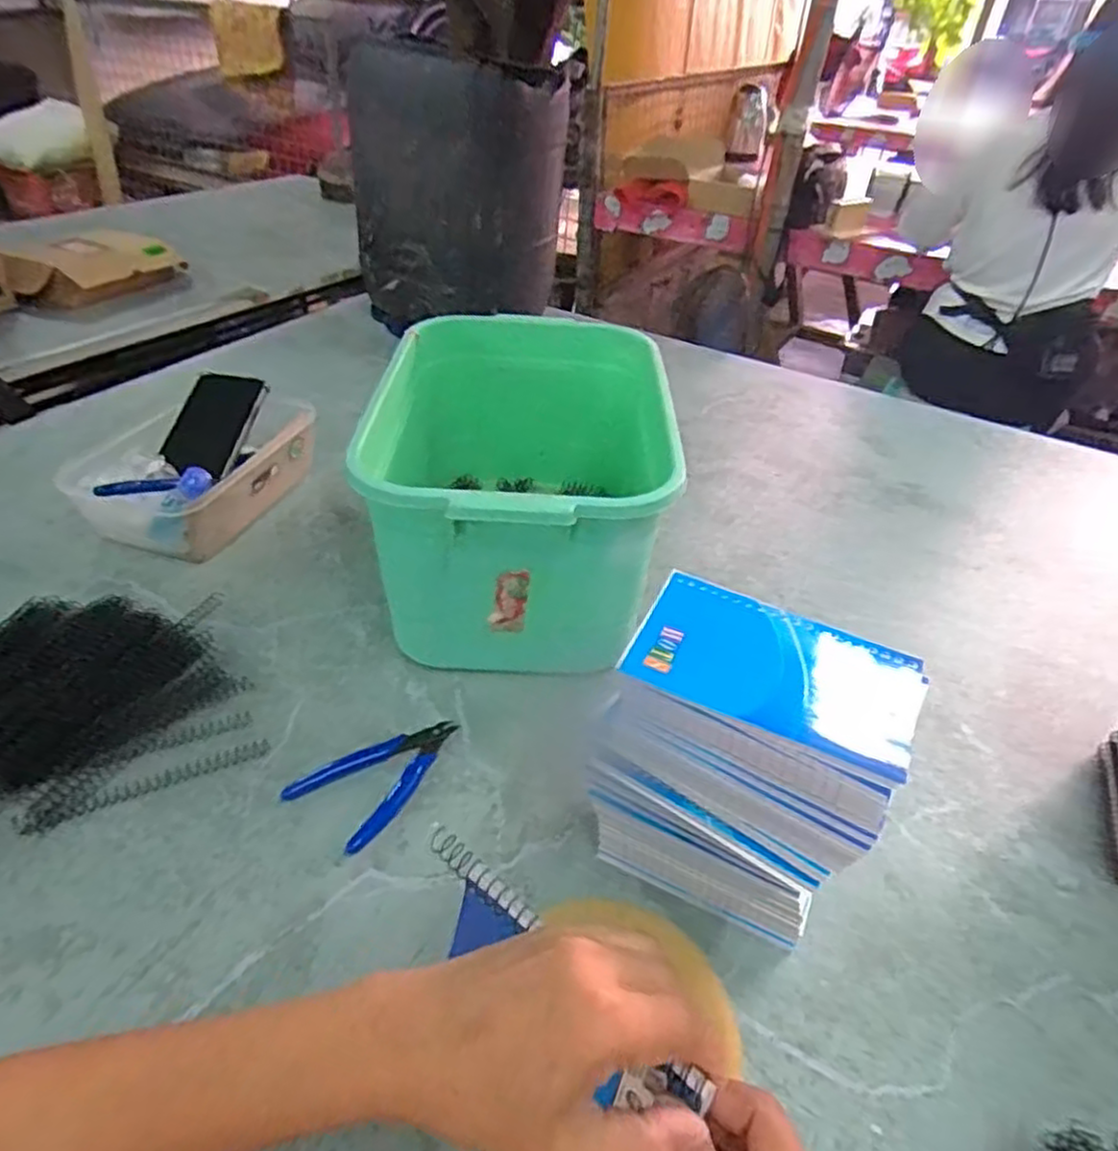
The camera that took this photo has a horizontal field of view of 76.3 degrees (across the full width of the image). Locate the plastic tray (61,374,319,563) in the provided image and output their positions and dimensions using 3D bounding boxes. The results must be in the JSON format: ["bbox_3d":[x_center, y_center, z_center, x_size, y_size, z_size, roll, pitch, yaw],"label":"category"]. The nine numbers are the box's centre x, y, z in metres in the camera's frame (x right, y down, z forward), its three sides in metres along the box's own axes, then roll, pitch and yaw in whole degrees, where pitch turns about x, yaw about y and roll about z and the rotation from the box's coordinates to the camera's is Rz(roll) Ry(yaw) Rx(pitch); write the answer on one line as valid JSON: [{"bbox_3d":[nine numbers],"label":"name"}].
[{"bbox_3d":[-0.381,-0.122,0.763,0.170,0.089,0.227,15,42,13],"label":"plastic tray"}]

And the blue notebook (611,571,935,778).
[{"bbox_3d":[0.105,0.043,0.344,0.130,0.007,0.078,20,43,19],"label":"blue notebook"}]

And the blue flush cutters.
[{"bbox_3d":[-0.127,0.139,0.515,0.074,0.008,0.117,29,47,27],"label":"blue flush cutters"}]

